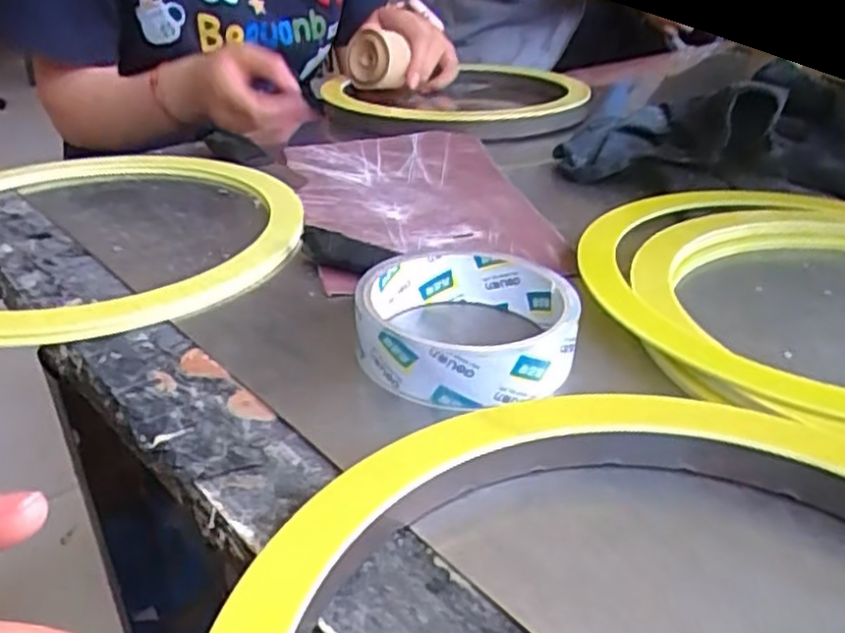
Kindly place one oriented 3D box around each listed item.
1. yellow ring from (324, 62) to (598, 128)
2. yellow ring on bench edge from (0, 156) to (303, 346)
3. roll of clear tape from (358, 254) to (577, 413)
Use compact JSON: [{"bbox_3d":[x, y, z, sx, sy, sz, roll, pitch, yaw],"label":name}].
[{"bbox_3d":[0.033,-0.188,0.645,0.215,0.022,0.187,-18,35,-30],"label":"yellow ring"},{"bbox_3d":[-0.176,-0.050,0.398,0.223,0.016,0.216,-18,35,-30],"label":"yellow ring on bench edge"},{"bbox_3d":[0.019,0.002,0.302,0.083,0.025,0.086,1,30,-1],"label":"roll of clear tape"}]

